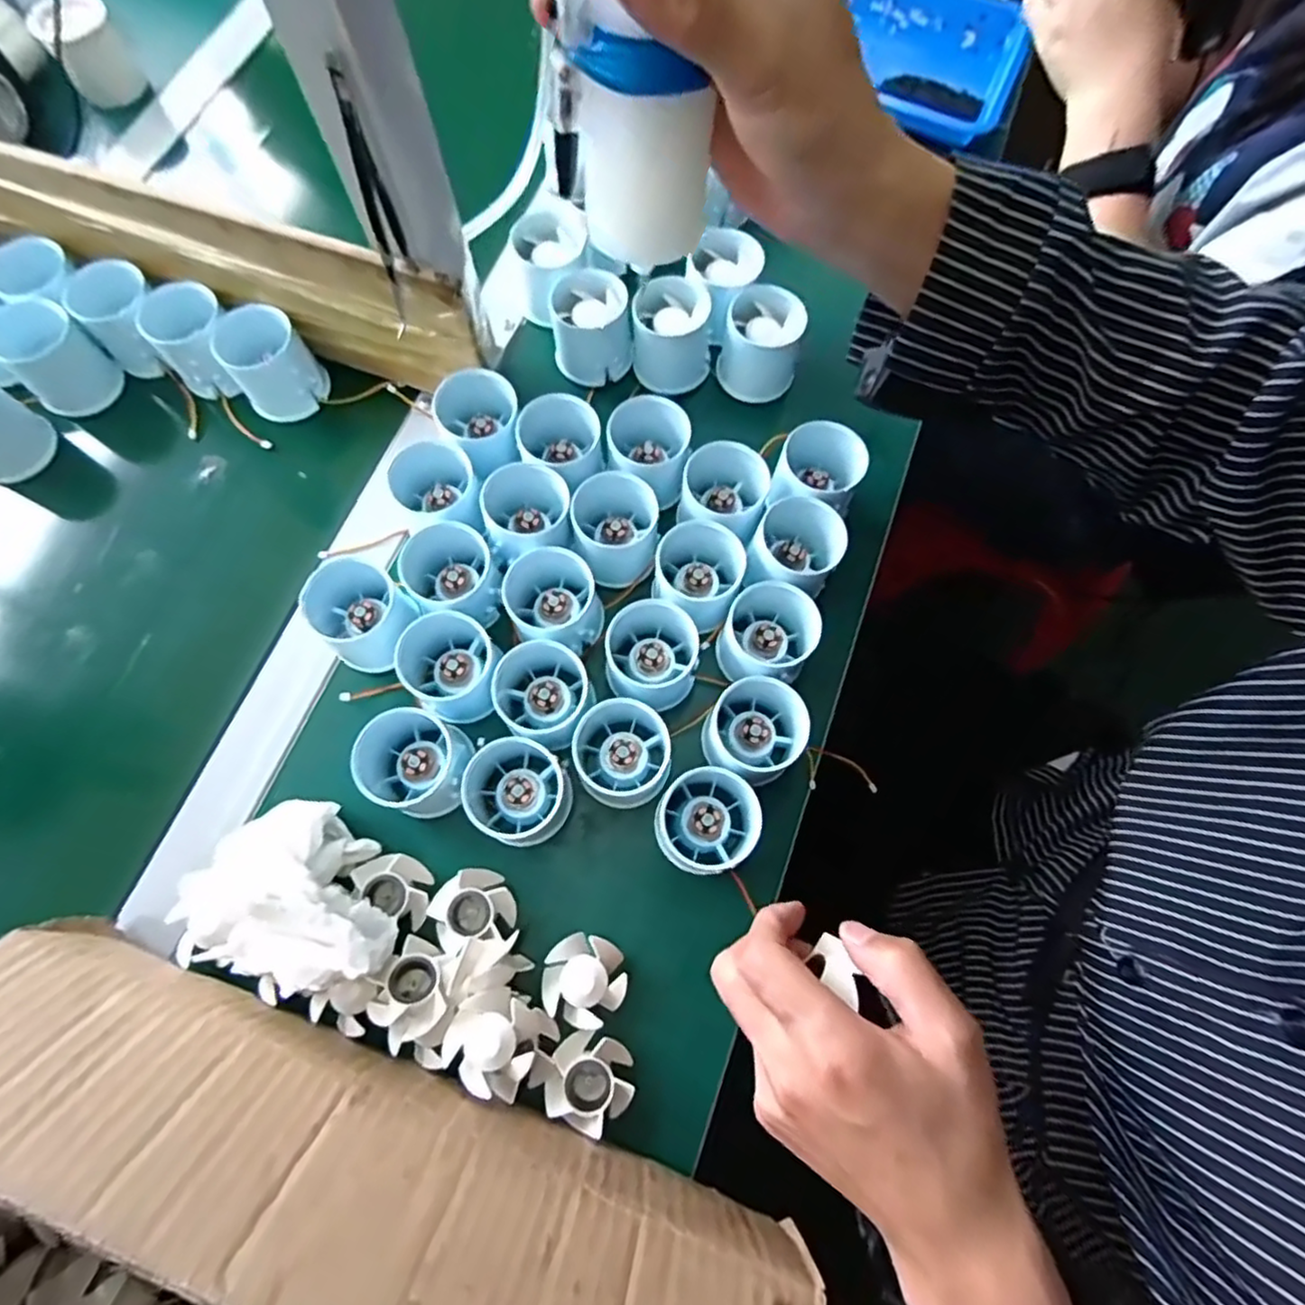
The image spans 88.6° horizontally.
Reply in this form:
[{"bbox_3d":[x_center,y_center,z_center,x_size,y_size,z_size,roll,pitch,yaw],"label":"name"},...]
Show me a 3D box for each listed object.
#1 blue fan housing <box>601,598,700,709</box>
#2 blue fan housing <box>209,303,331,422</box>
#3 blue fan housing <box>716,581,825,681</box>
[{"bbox_3d":[-0.001,-0.002,0.390,0.059,0.040,0.054,22,74,7],"label":"blue fan housing"},{"bbox_3d":[-0.257,-0.195,0.452,0.054,0.052,0.053,-36,75,-10],"label":"blue fan housing"},{"bbox_3d":[0.068,-0.010,0.392,0.053,0.042,0.049,0,72,0],"label":"blue fan housing"}]

